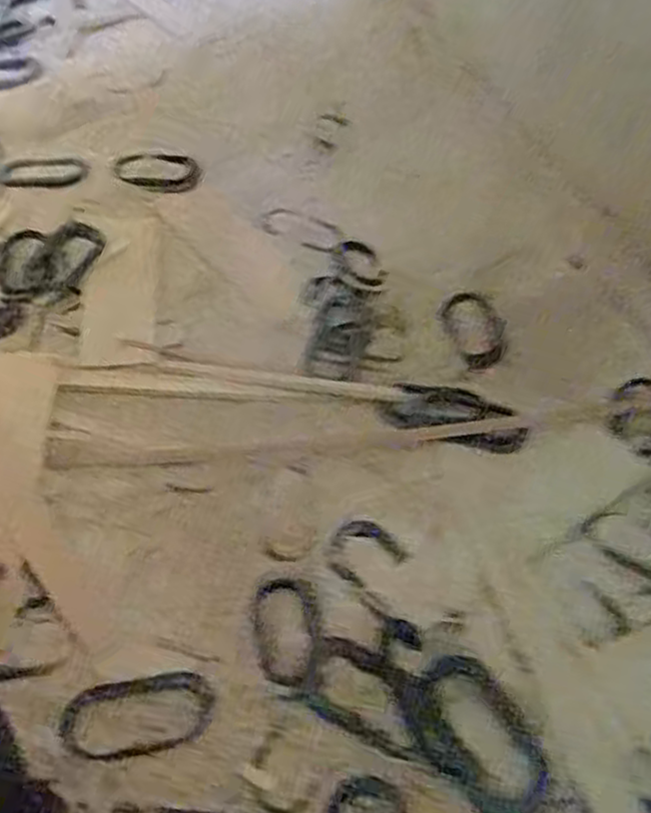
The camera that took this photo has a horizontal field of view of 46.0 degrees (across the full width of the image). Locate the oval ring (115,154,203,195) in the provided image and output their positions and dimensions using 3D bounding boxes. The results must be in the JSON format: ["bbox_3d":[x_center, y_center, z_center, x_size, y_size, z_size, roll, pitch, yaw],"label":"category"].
[{"bbox_3d":[-0.188,-0.263,0.860,0.093,0.008,0.055,9,64,-3],"label":"oval ring"}]

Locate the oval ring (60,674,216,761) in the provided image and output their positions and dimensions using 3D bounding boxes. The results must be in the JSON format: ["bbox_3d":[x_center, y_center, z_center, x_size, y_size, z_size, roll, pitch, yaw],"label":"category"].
[{"bbox_3d":[-0.123,0.203,0.505,0.098,0.004,0.048,-7,48,-9],"label":"oval ring"}]

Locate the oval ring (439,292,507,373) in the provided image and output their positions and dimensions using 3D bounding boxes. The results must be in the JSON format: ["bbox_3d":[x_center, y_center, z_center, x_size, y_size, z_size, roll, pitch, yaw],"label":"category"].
[{"bbox_3d":[0.149,-0.075,0.775,0.066,0.013,0.107,5,48,1],"label":"oval ring"}]

